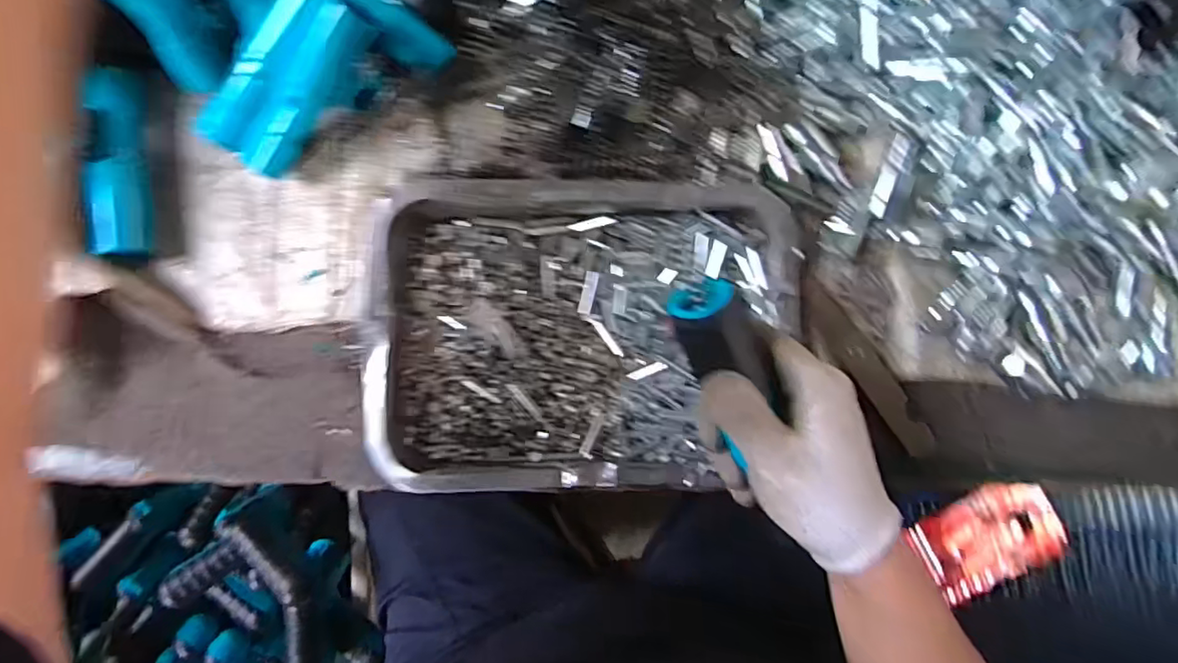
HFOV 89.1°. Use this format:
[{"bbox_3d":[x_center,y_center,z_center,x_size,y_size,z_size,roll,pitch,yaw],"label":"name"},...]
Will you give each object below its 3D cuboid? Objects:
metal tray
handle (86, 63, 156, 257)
[{"bbox_3d":[-0.003,0.003,0.367,0.253,0.030,0.183,0,87,0],"label":"metal tray"},{"bbox_3d":[-0.296,-0.107,0.379,0.022,0.029,0.116,-2,87,0],"label":"handle"}]

